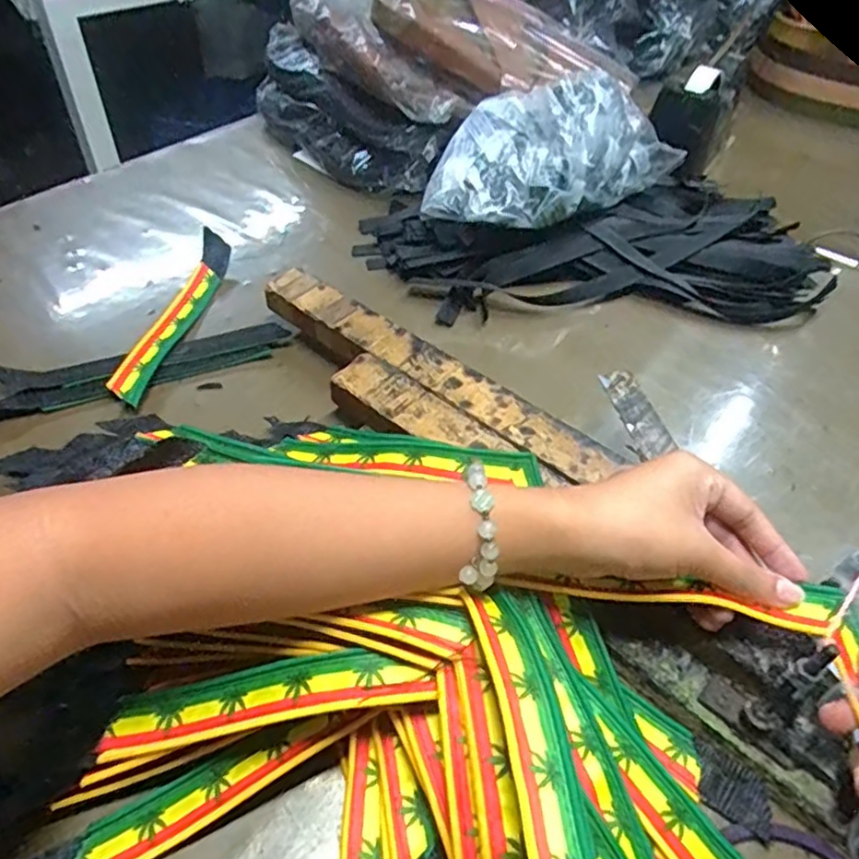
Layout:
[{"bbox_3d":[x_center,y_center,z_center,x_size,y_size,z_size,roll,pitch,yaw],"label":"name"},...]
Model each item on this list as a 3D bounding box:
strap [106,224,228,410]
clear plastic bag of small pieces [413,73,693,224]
[{"bbox_3d":[-0.207,-0.097,0.528,0.023,0.023,0.195,9,47,3],"label":"strap"},{"bbox_3d":[0.107,-0.258,0.584,0.259,0.089,0.120,-26,54,-25],"label":"clear plastic bag of small pieces"}]

